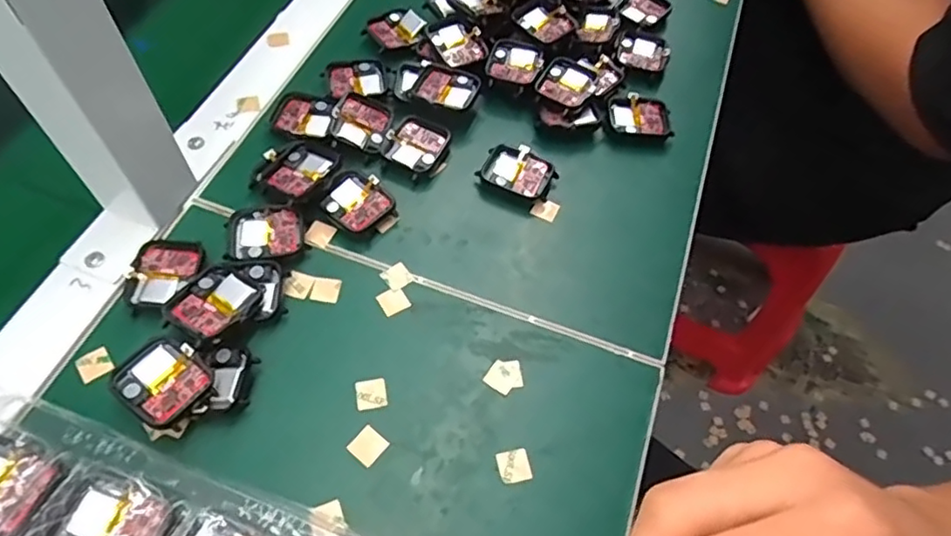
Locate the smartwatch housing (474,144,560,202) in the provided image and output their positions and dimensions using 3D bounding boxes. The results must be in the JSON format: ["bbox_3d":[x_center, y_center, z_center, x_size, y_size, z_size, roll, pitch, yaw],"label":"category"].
[{"bbox_3d":[0.028,-0.062,0.401,0.046,0.014,0.037,24,60,11],"label":"smartwatch housing"}]

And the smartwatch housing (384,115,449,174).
[{"bbox_3d":[-0.040,-0.082,0.408,0.036,0.009,0.041,25,60,11],"label":"smartwatch housing"}]

